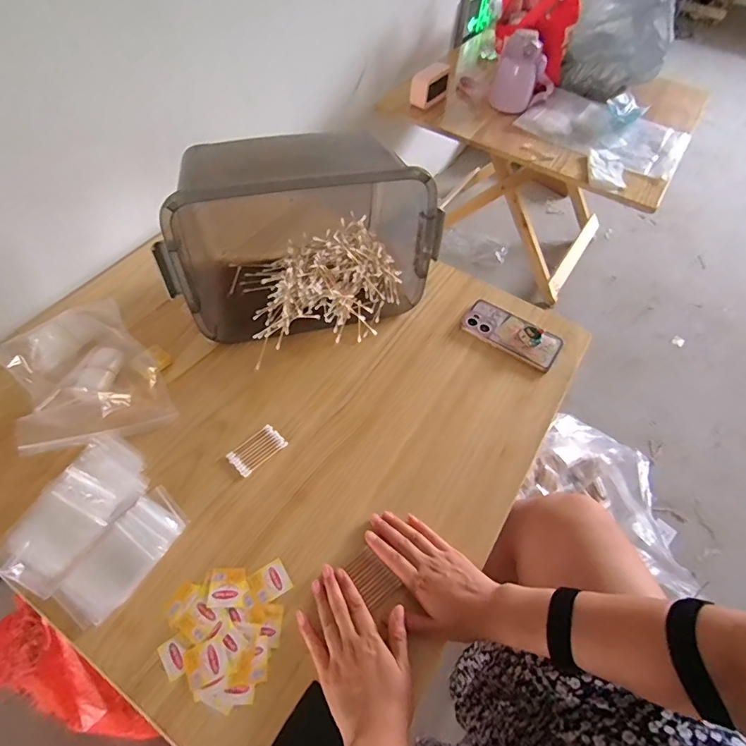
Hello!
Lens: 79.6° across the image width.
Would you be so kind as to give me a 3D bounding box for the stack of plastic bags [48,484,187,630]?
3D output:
[{"bbox_3d":[-0.289,0.213,0.528,0.067,0.024,0.152,26,58,14],"label":"stack of plastic bags"}]

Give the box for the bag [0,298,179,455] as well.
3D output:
[{"bbox_3d":[-0.417,-0.002,0.636,0.175,0.033,0.234,-28,62,-21],"label":"bag"}]

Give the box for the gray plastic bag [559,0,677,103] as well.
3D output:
[{"bbox_3d":[0.719,-0.948,1.304,0.286,0.244,0.148,-8,56,-9],"label":"gray plastic bag"}]

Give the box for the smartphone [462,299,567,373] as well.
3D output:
[{"bbox_3d":[0.231,-0.067,0.749,0.160,0.023,0.081,32,60,17],"label":"smartphone"}]

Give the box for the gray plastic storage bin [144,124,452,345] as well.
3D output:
[{"bbox_3d":[-0.113,-0.227,0.702,0.401,0.234,0.234,-10,57,-10],"label":"gray plastic storage bin"}]

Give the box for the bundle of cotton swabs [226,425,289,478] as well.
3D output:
[{"bbox_3d":[-0.160,0.105,0.619,0.073,0.011,0.041,-38,66,-25],"label":"bundle of cotton swabs"}]

